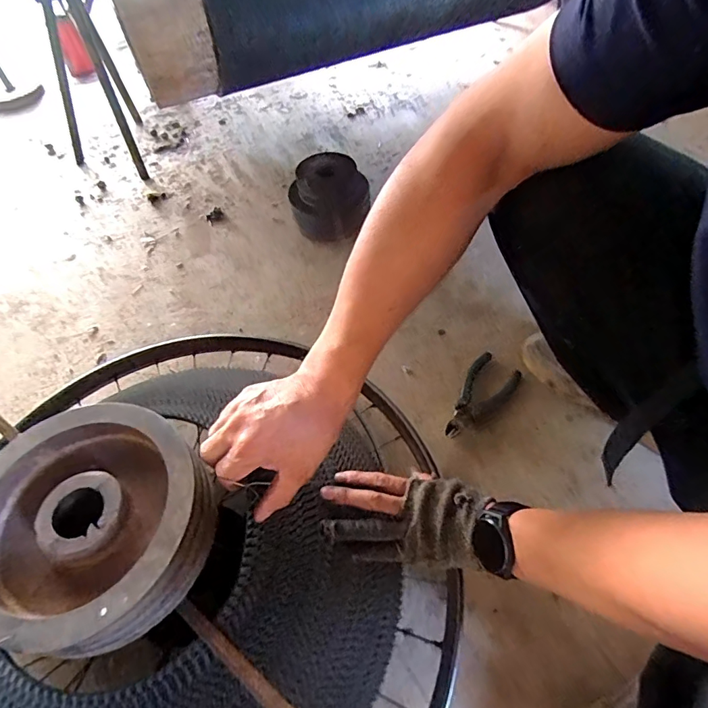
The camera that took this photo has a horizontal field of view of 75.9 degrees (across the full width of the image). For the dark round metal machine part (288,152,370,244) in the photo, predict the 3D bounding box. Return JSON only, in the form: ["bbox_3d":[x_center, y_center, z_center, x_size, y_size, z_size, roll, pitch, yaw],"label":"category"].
[{"bbox_3d":[-0.050,-0.308,0.884,0.159,0.128,0.127,-16,56,-6],"label":"dark round metal machine part"}]

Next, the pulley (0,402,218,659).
[{"bbox_3d":[-0.226,0.139,0.387,0.192,0.057,0.180,-2,55,3],"label":"pulley"}]

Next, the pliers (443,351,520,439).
[{"bbox_3d":[0.183,0.065,0.666,0.069,0.012,0.148,33,64,24],"label":"pliers"}]

